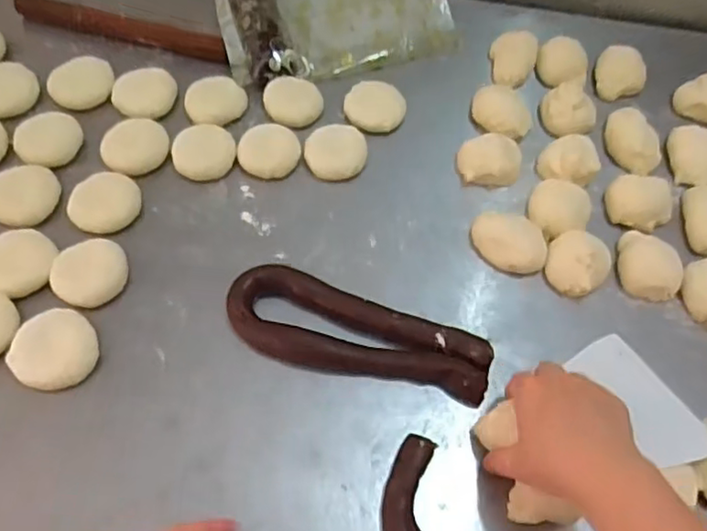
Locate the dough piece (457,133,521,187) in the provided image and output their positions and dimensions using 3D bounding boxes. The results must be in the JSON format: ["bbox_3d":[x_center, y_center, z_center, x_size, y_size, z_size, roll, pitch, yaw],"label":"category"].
[{"bbox_3d":[0.147,-0.111,0.692,0.066,0.030,0.059,6,60,0],"label":"dough piece"}]

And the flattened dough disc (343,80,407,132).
[{"bbox_3d":[0.025,-0.184,0.739,0.067,0.009,0.075,2,60,-2],"label":"flattened dough disc"}]

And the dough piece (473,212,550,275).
[{"bbox_3d":[0.156,-0.025,0.643,0.077,0.027,0.057,40,65,18],"label":"dough piece"}]

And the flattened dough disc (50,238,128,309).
[{"bbox_3d":[-0.247,0.006,0.607,0.061,0.014,0.069,32,63,14],"label":"flattened dough disc"}]

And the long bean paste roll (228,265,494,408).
[{"bbox_3d":[0.002,0.067,0.588,0.241,0.023,0.076,20,61,8],"label":"long bean paste roll"}]

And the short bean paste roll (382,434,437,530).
[{"bbox_3d":[0.046,0.201,0.510,0.044,0.022,0.126,0,60,-3],"label":"short bean paste roll"}]

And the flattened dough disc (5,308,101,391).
[{"bbox_3d":[-0.263,0.074,0.570,0.072,0.012,0.071,1,60,-2],"label":"flattened dough disc"}]

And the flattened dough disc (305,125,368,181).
[{"bbox_3d":[-0.018,-0.122,0.693,0.065,0.016,0.061,3,60,-1],"label":"flattened dough disc"}]

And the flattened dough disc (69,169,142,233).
[{"bbox_3d":[-0.251,-0.064,0.652,0.068,0.012,0.067,1,60,-2],"label":"flattened dough disc"}]

